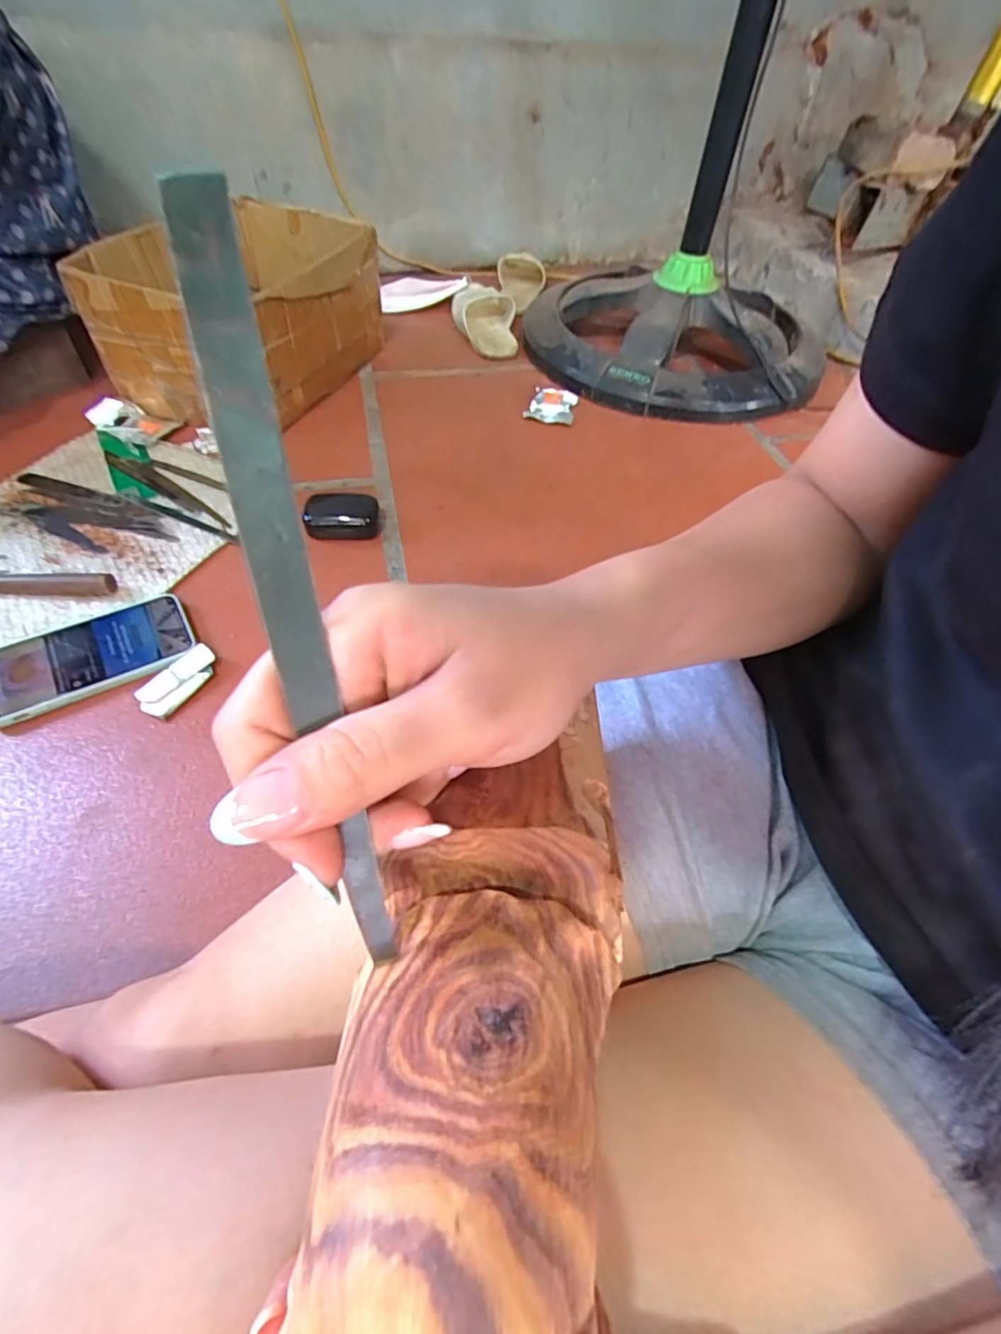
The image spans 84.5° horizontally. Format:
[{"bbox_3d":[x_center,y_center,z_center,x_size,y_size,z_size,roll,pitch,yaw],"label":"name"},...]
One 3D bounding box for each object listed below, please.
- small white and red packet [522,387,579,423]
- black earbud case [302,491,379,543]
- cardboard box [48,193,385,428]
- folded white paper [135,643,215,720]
[{"bbox_3d":[0.072,-0.354,0.746,0.062,0.015,0.062,17,54,10],"label":"small white and red packet"},{"bbox_3d":[-0.167,-0.160,0.578,0.075,0.031,0.056,-6,51,-8],"label":"black earbud case"},{"bbox_3d":[-0.329,-0.466,0.723,0.262,0.156,0.333,13,53,6],"label":"cardboard box"},{"bbox_3d":[-0.264,0.010,0.452,0.034,0.016,0.065,35,57,23],"label":"folded white paper"}]

